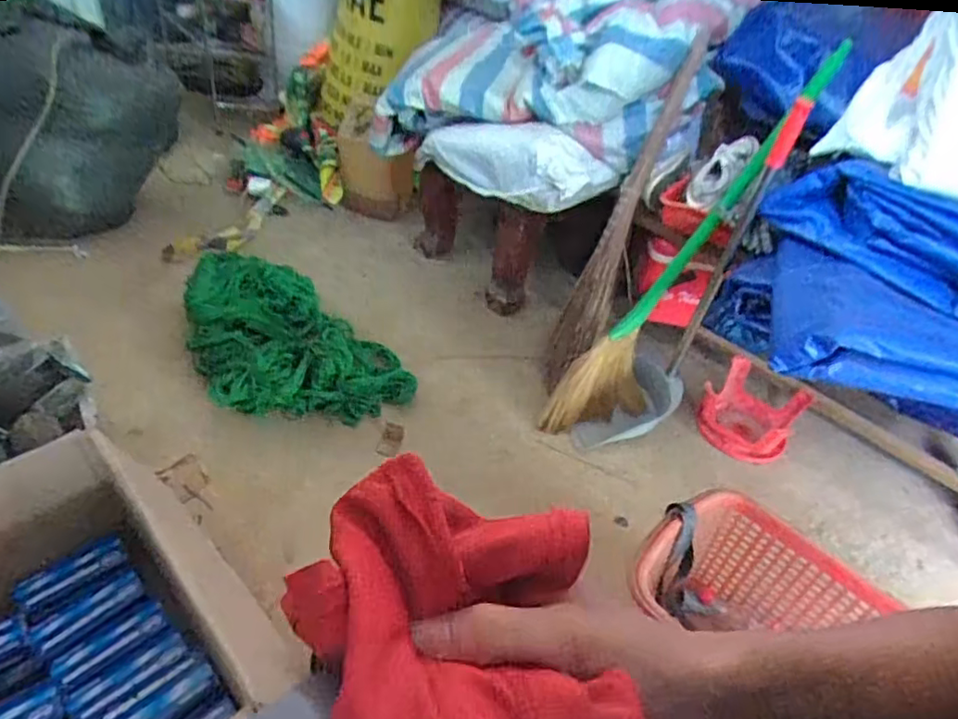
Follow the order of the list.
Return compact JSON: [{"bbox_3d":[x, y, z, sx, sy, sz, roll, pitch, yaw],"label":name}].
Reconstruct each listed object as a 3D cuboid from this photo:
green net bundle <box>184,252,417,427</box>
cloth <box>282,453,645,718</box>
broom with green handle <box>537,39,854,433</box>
[{"bbox_3d":[-0.458,-0.067,1.461,0.432,0.196,0.512,-18,45,-29],"label":"green net bundle"},{"bbox_3d":[-0.004,0.097,0.219,0.117,0.038,0.115,8,38,1],"label":"cloth"},{"bbox_3d":[0.454,-0.204,1.307,0.233,0.926,0.143,10,31,-36],"label":"broom with green handle"}]

